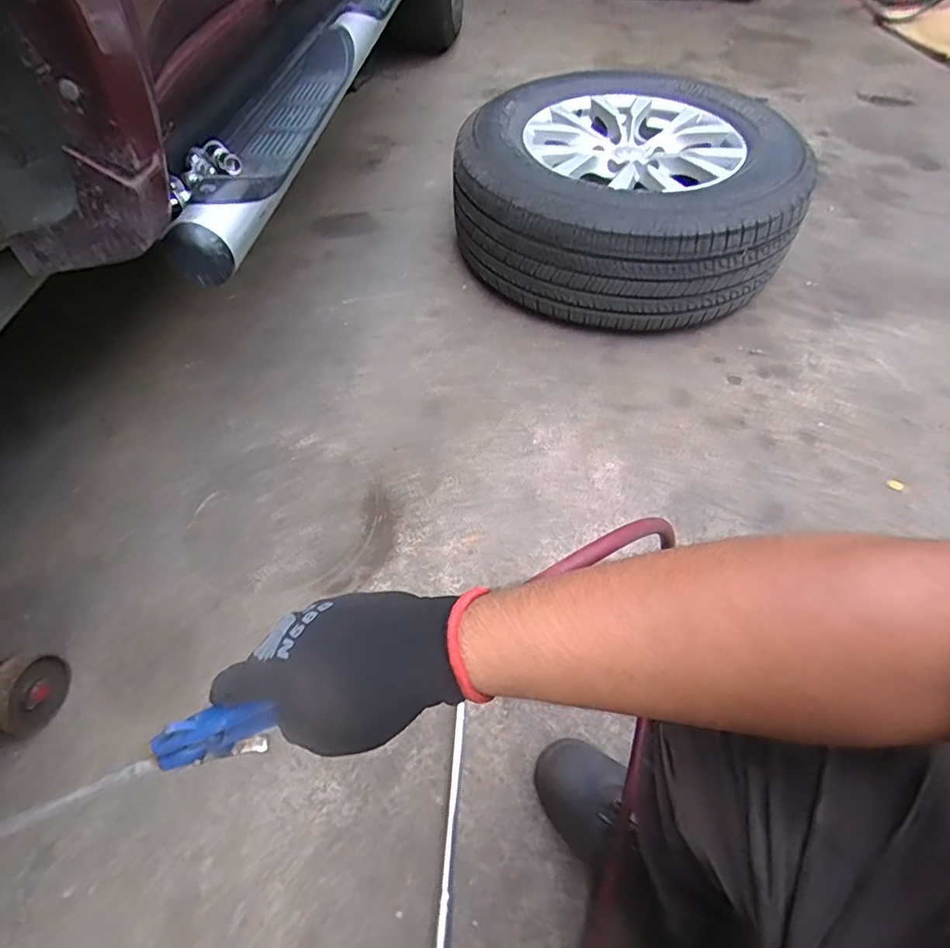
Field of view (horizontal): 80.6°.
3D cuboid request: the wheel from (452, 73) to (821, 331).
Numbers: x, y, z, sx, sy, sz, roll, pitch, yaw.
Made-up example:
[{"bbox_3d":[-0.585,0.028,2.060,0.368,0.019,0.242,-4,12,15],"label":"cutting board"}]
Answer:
[{"bbox_3d":[0.293,-0.615,1.215,0.637,0.246,0.635,0,52,0],"label":"wheel"}]

